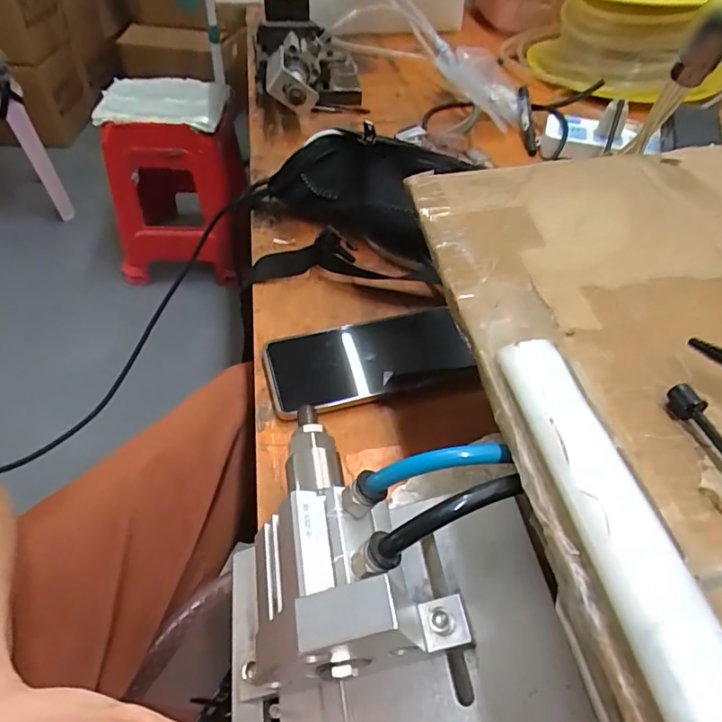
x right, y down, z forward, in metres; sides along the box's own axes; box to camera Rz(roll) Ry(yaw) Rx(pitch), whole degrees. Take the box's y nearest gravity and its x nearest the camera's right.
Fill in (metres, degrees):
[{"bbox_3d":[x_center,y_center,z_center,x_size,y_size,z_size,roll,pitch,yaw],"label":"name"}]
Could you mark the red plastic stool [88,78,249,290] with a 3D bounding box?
[{"bbox_3d":[-0.539,-0.521,1.506,0.386,0.455,0.346,-5,48,-8],"label":"red plastic stool"}]

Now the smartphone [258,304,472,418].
[{"bbox_3d":[0.007,-0.002,0.404,0.158,0.013,0.075,-10,49,-13],"label":"smartphone"}]

